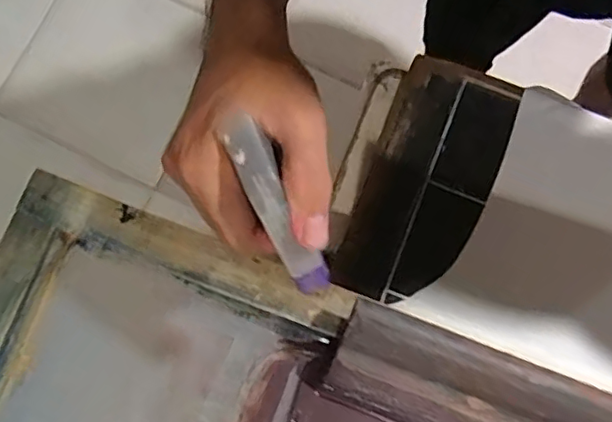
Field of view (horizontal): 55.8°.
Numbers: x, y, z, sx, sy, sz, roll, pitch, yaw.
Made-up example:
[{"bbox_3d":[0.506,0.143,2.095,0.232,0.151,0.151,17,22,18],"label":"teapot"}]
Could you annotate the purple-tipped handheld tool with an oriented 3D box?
[{"bbox_3d":[-0.013,0.000,0.280,0.018,0.017,0.092,-27,110,-5],"label":"purple-tipped handheld tool"}]

